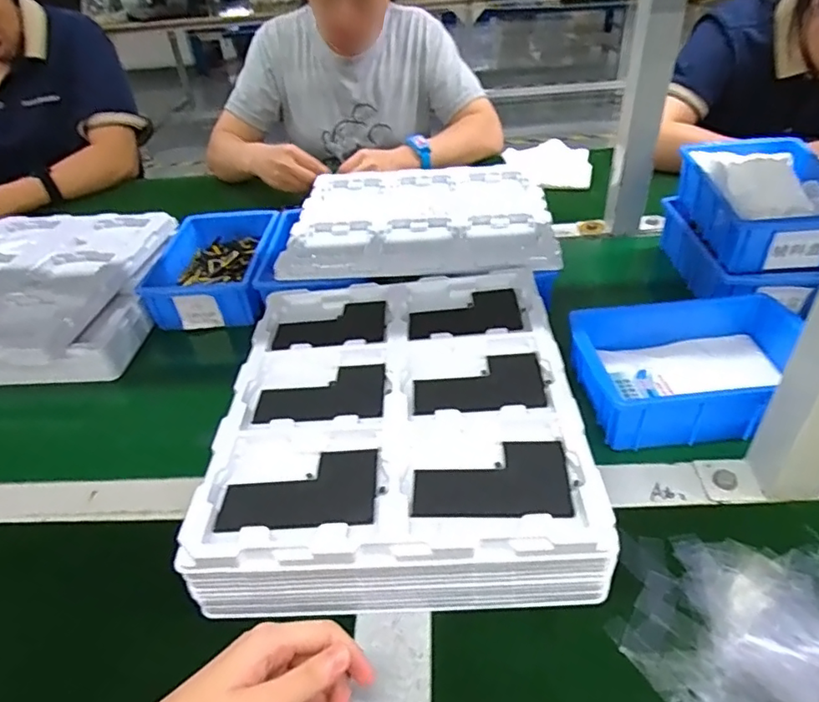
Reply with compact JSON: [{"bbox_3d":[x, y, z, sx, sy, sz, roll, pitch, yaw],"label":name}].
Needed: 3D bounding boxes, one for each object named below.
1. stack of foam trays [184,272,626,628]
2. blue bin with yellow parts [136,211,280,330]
[{"bbox_3d":[-0.009,0.054,0.475,0.270,0.064,0.309,-3,38,3],"label":"stack of foam trays"},{"bbox_3d":[-0.244,-0.111,0.722,0.138,0.057,0.198,-3,38,2],"label":"blue bin with yellow parts"}]

